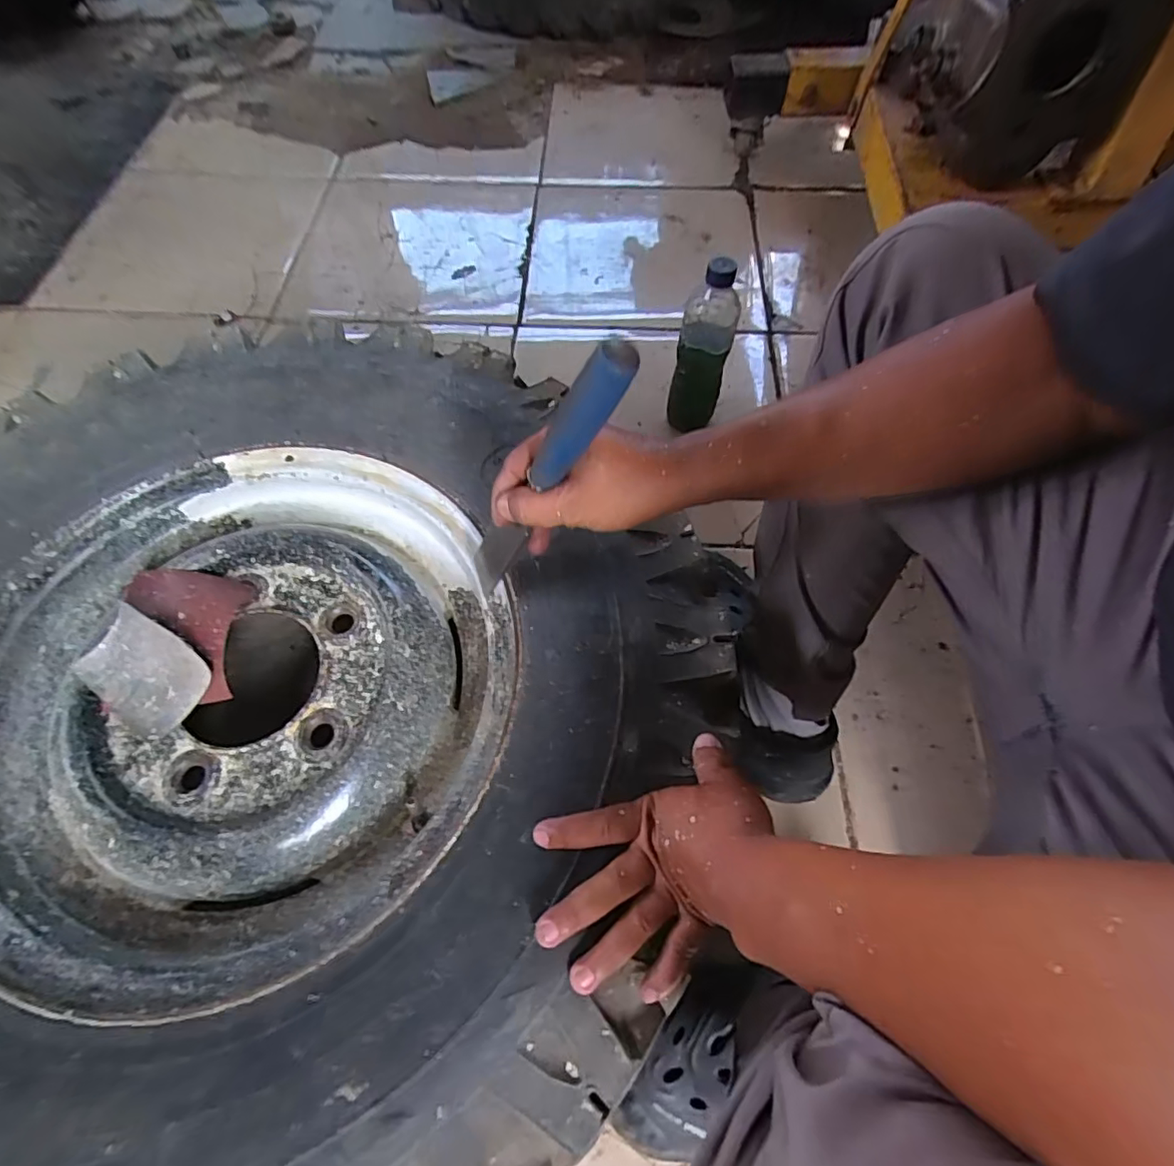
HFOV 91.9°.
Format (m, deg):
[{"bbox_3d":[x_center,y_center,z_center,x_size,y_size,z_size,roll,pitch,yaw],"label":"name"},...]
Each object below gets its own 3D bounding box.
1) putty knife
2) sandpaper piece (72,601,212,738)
[{"bbox_3d":[-0.035,-0.057,0.368,0.022,0.251,0.029,14,60,-19],"label":"putty knife"},{"bbox_3d":[-0.354,0.071,0.452,0.103,0.036,0.072,27,65,14],"label":"sandpaper piece"}]

